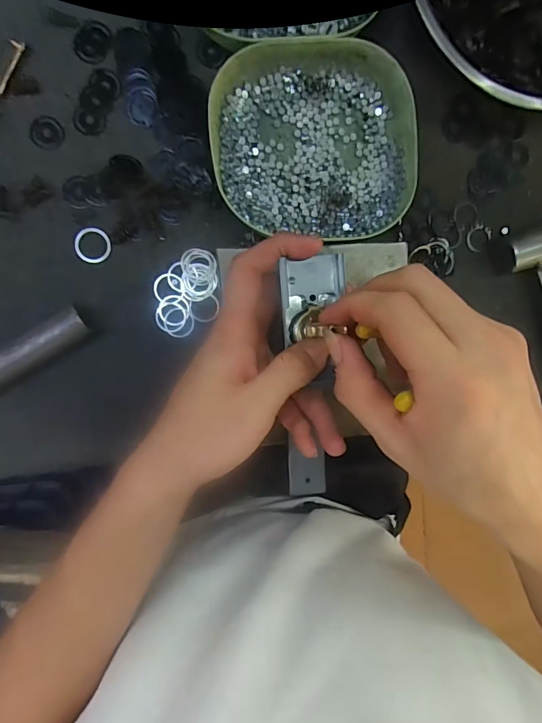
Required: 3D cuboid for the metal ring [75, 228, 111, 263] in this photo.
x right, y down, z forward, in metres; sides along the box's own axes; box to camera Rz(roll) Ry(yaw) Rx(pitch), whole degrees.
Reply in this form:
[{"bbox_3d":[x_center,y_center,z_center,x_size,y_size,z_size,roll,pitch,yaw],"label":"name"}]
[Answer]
[{"bbox_3d":[-0.132,-0.086,0.318,0.025,0.004,0.026,-1,95,-8],"label":"metal ring"}]

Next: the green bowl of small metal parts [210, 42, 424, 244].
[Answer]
[{"bbox_3d":[0.032,-0.161,0.321,0.146,0.027,0.133,-5,96,-7],"label":"green bowl of small metal parts"}]

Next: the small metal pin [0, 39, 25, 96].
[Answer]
[{"bbox_3d":[-0.182,-0.203,0.297,0.007,0.006,0.040,26,91,-9],"label":"small metal pin"}]

